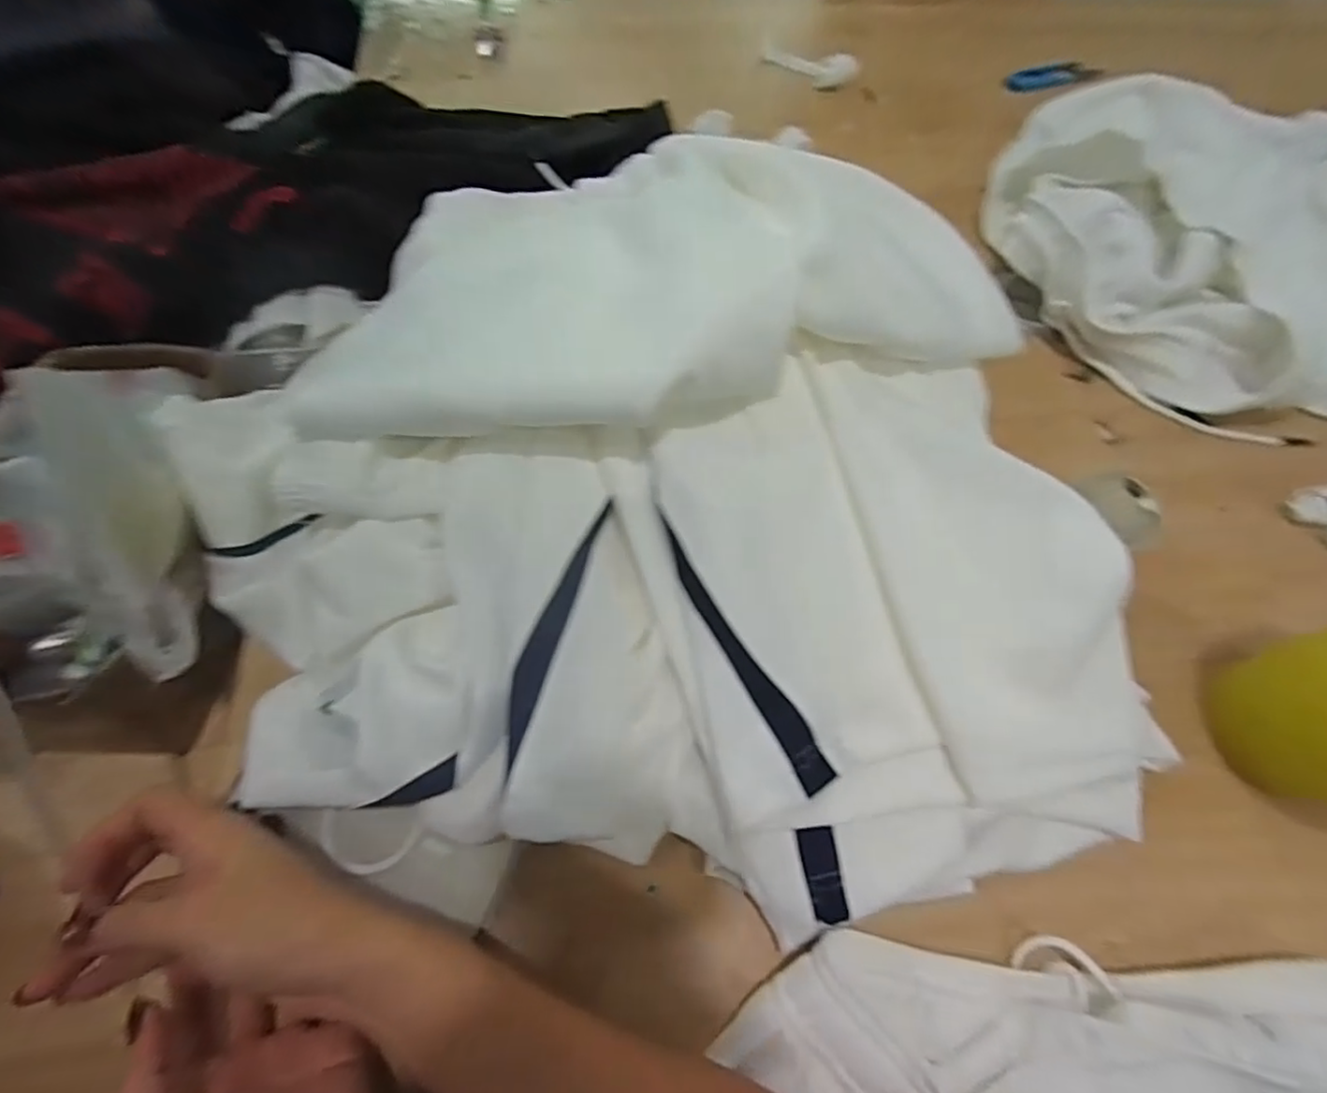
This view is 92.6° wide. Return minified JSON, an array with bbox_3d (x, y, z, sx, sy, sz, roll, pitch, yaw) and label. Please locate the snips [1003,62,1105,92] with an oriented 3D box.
[{"bbox_3d":[0.409,-0.497,0.669,0.100,0.014,0.028,-7,65,-6],"label":"snips"}]

